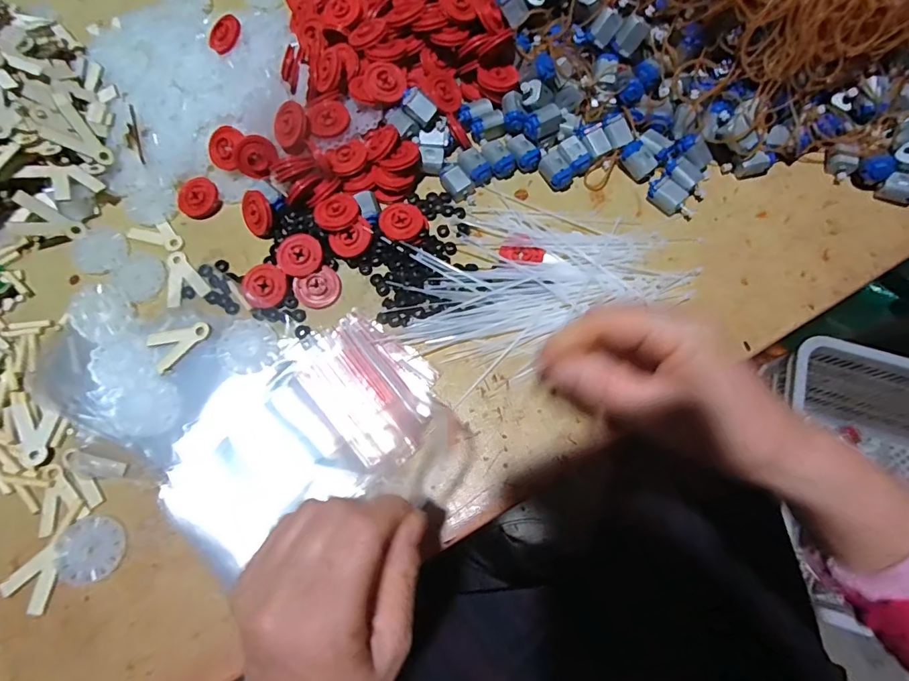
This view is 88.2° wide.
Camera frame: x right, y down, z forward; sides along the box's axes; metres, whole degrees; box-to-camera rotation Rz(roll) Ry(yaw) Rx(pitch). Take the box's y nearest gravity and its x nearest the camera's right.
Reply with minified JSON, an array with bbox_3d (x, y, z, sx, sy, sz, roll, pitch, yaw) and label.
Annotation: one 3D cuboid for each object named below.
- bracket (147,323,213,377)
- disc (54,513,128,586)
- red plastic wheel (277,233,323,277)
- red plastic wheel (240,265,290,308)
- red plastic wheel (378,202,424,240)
[{"bbox_3d":[-0.195,0.000,0.333,0.043,0.004,0.031,-31,75,-9],"label":"bracket"},{"bbox_3d":[-0.228,0.131,0.293,0.036,0.007,0.038,0,72,0],"label":"disc"},{"bbox_3d":[-0.113,-0.062,0.345,0.032,0.008,0.032,0,86,-5],"label":"red plastic wheel"},{"bbox_3d":[-0.138,-0.040,0.342,0.032,0.004,0.031,0,93,-3],"label":"red plastic wheel"},{"bbox_3d":[-0.039,-0.089,0.354,0.031,0.012,0.029,0,72,0],"label":"red plastic wheel"}]

